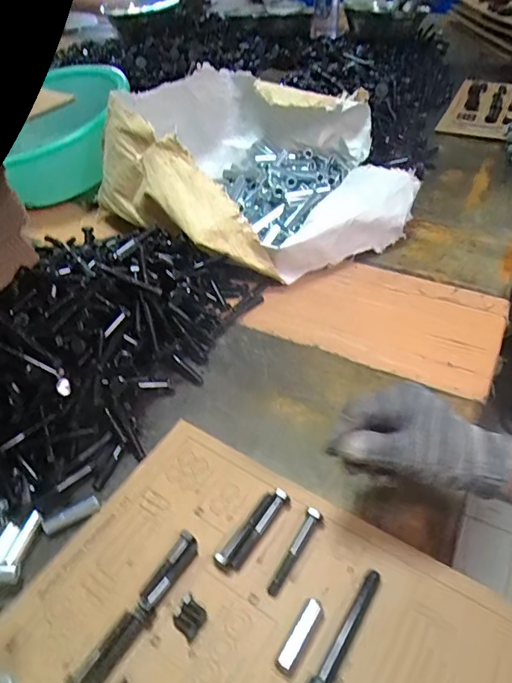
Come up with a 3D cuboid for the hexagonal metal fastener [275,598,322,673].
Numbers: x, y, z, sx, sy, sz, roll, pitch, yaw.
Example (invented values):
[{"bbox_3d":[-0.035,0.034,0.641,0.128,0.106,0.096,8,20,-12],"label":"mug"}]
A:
[{"bbox_3d":[0.033,0.219,0.372,0.014,0.010,0.051,26,54,27],"label":"hexagonal metal fastener"}]

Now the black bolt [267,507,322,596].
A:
[{"bbox_3d":[0.032,0.173,0.413,0.011,0.016,0.074,23,53,25],"label":"black bolt"}]

